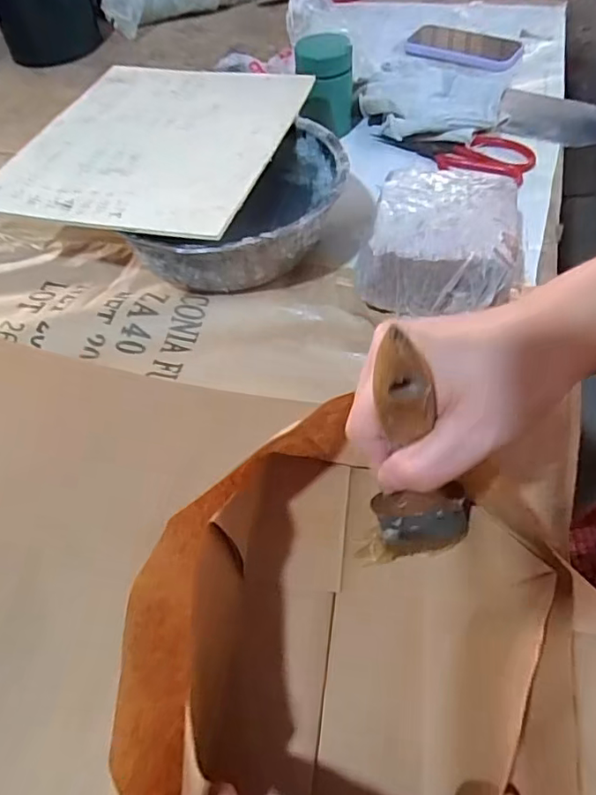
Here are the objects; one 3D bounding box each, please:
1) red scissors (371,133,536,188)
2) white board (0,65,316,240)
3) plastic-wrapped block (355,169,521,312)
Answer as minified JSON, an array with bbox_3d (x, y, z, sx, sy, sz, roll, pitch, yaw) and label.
[{"bbox_3d":[0.170,-0.276,0.604,0.171,0.013,0.074,22,58,20],"label":"red scissors"},{"bbox_3d":[-0.130,-0.244,0.513,0.233,0.008,0.277,10,53,14],"label":"white board"},{"bbox_3d":[0.121,-0.136,0.468,0.121,0.059,0.150,8,55,11],"label":"plastic-wrapped block"}]

